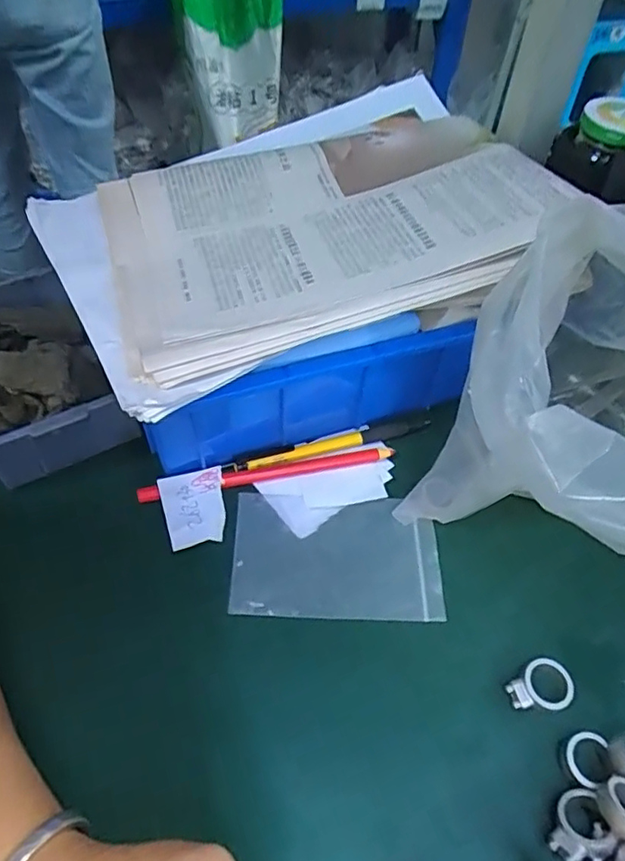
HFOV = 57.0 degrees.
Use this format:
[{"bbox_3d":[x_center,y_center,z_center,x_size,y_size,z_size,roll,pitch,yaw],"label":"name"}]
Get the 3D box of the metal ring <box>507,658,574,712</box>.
[{"bbox_3d":[0.122,0.138,0.308,0.034,0.011,0.026,-19,55,-15],"label":"metal ring"}]

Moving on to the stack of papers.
[{"bbox_3d":[-0.018,-0.137,0.389,0.311,0.041,0.241,-23,54,-7],"label":"stack of papers"}]

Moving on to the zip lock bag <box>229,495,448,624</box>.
[{"bbox_3d":[0.015,0.077,0.354,0.124,0.008,0.077,1,53,0],"label":"zip lock bag"}]

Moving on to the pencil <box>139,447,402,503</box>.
[{"bbox_3d":[-0.029,0.028,0.384,0.169,0.006,0.010,-10,54,-9],"label":"pencil"}]

